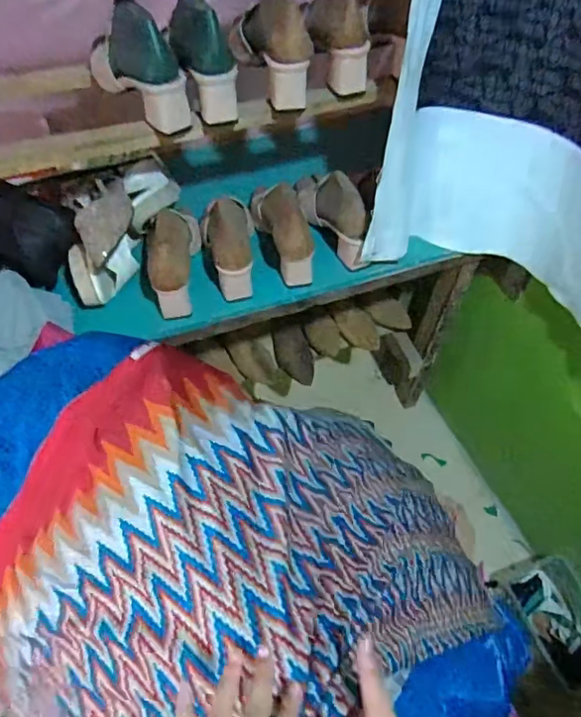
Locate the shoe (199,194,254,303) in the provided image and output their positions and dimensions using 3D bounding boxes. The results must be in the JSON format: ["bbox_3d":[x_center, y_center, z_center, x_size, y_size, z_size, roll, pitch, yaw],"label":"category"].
[{"bbox_3d":[-0.101,-0.196,0.887,0.085,0.101,0.185,0,53,-4],"label":"shoe"}]

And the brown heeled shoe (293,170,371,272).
[{"bbox_3d":[0.063,-0.251,0.935,0.063,0.111,0.203,-16,56,-16],"label":"brown heeled shoe"}]

